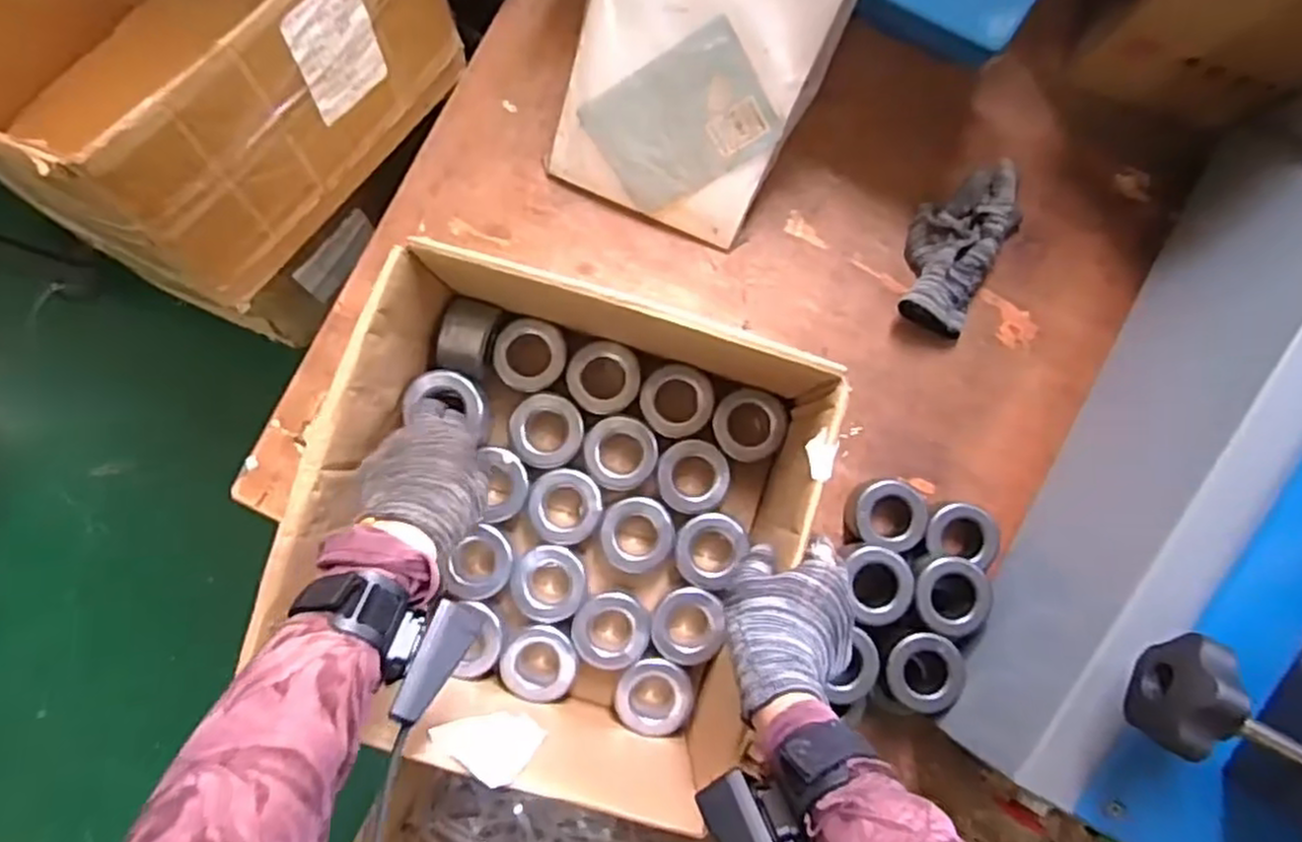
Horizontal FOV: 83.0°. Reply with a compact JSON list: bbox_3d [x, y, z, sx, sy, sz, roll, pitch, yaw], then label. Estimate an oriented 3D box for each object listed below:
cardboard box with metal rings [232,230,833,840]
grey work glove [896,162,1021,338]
[{"bbox_3d":[-0.066,0.069,0.549,0.312,0.172,0.319,17,87,1],"label":"cardboard box with metal rings"},{"bbox_3d":[0.270,-0.153,0.646,0.084,0.042,0.146,31,88,1],"label":"grey work glove"}]

